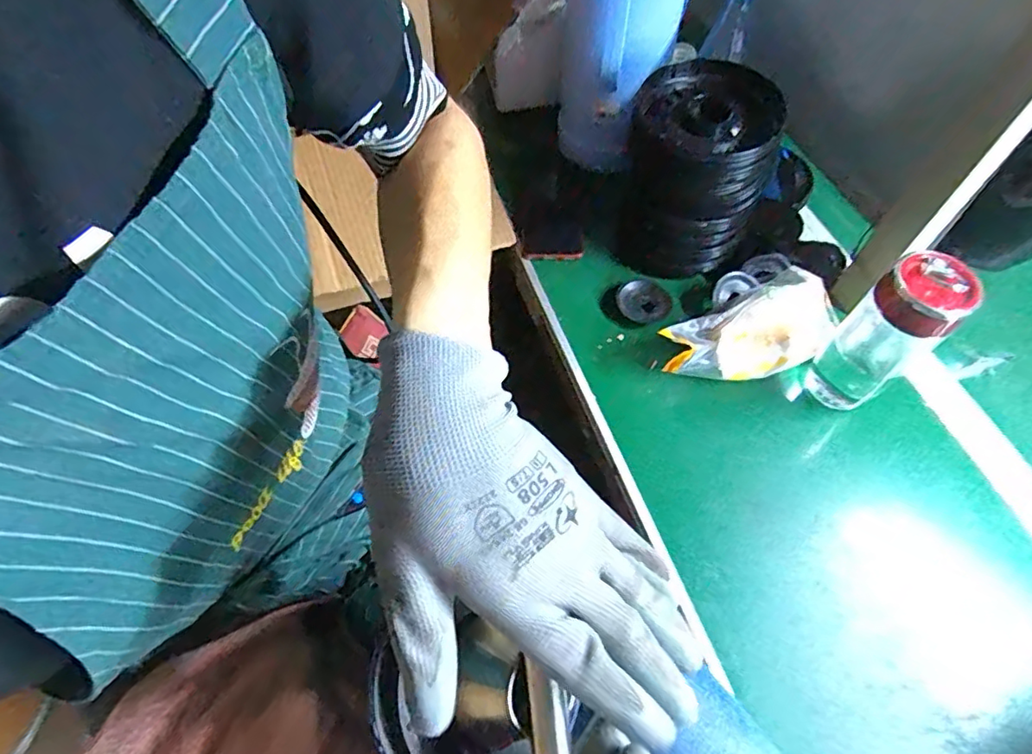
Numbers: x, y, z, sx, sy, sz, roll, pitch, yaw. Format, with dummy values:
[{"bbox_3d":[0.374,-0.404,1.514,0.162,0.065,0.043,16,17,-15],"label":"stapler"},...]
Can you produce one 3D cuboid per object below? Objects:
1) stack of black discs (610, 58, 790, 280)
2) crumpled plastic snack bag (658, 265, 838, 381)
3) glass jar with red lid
[{"bbox_3d":[0.191,-0.227,0.619,0.138,0.162,0.138,16,60,9],"label":"stack of black discs"},{"bbox_3d":[0.247,-0.054,0.590,0.194,0.051,0.104,-27,63,-16],"label":"crumpled plastic snack bag"},{"bbox_3d":[0.334,-0.028,0.532,0.062,0.190,0.066,0,59,0],"label":"glass jar with red lid"}]

